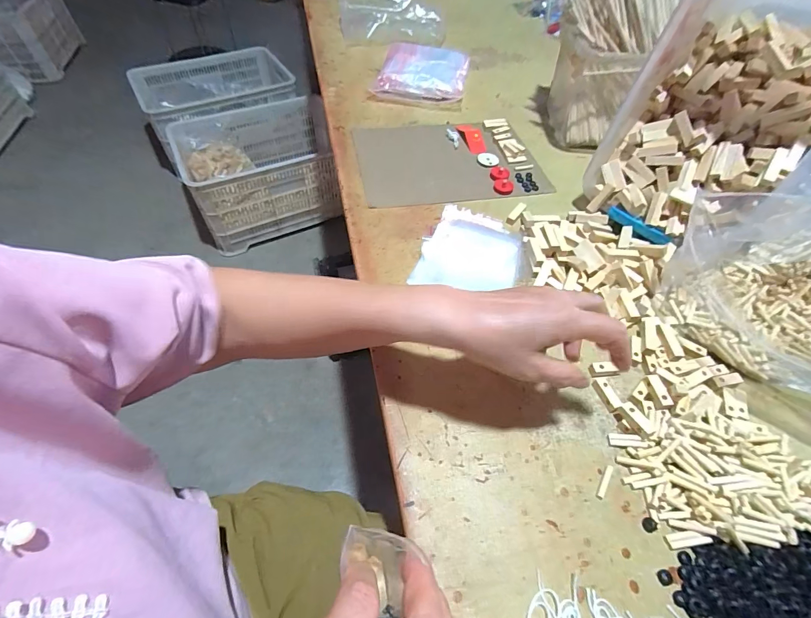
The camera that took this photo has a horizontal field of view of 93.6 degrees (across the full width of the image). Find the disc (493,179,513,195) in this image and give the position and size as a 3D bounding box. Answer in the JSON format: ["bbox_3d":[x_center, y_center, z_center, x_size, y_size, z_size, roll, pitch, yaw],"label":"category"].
[{"bbox_3d":[0.148,-0.185,0.574,0.029,0.004,0.031,1,54,-2],"label":"disc"}]

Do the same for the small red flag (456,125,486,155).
[{"bbox_3d":[0.115,-0.293,0.651,0.034,0.010,0.076,-19,68,-16],"label":"small red flag"}]

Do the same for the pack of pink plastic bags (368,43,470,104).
[{"bbox_3d":[0.036,-0.488,0.789,0.177,0.044,0.203,10,54,4],"label":"pack of pink plastic bags"}]

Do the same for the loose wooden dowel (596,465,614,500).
[{"bbox_3d":[0.173,0.149,0.329,0.006,0.004,0.032,30,58,19],"label":"loose wooden dowel"}]

